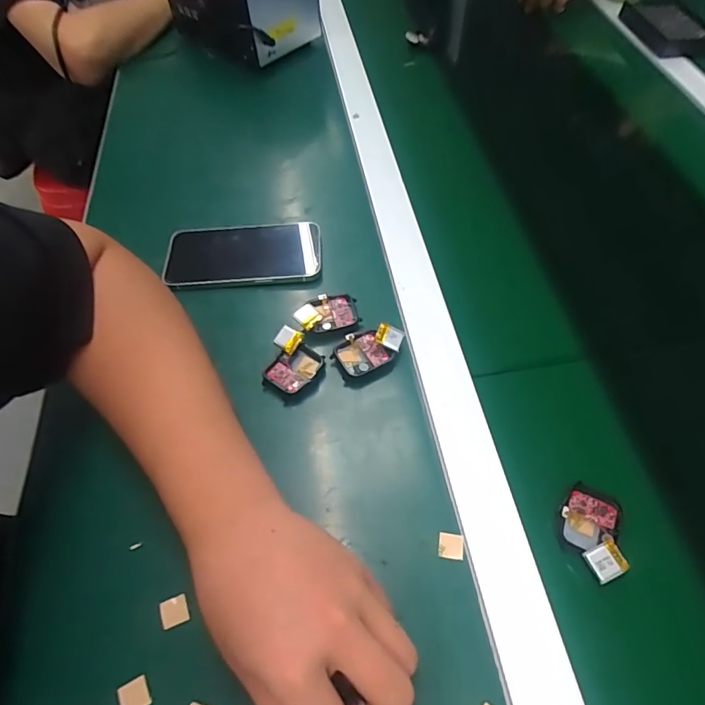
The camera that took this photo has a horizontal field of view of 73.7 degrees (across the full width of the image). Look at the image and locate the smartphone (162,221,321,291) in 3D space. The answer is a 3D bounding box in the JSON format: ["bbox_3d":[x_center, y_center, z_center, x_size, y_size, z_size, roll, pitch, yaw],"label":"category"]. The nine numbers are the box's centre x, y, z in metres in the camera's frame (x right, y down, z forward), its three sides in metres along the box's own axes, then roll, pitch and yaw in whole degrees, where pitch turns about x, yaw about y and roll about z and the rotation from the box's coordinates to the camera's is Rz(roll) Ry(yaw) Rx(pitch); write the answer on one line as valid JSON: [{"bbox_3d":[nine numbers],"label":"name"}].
[{"bbox_3d":[-0.105,-0.096,0.448,0.146,0.010,0.078,-3,57,-1],"label":"smartphone"}]

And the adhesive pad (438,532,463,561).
[{"bbox_3d":[0.064,0.125,0.304,0.015,0.004,0.016,6,57,5],"label":"adhesive pad"}]

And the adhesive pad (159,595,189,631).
[{"bbox_3d":[-0.110,0.159,0.289,0.015,0.004,0.015,-19,58,-11],"label":"adhesive pad"}]

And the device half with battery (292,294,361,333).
[{"bbox_3d":[-0.021,-0.033,0.398,0.052,0.013,0.038,-11,57,-6],"label":"device half with battery"}]

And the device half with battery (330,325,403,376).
[{"bbox_3d":[0.013,-0.004,0.377,0.053,0.017,0.035,-27,60,-16],"label":"device half with battery"}]

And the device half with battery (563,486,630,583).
[{"bbox_3d":[0.155,0.116,0.305,0.037,0.016,0.057,9,59,10],"label":"device half with battery"}]

